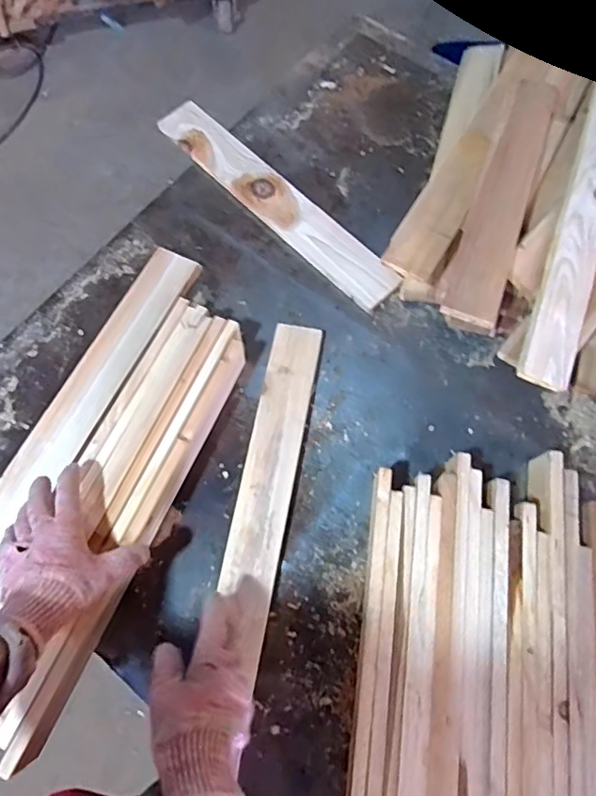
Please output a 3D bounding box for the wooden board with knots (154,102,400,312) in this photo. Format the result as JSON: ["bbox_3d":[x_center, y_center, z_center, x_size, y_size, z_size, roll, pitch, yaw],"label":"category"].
[{"bbox_3d":[-0.036,-0.295,0.785,0.077,0.022,0.455,-42,76,-12],"label":"wooden board with knots"}]

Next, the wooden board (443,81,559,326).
[{"bbox_3d":[0.254,-0.249,0.643,0.065,0.020,0.359,20,73,7],"label":"wooden board"}]

